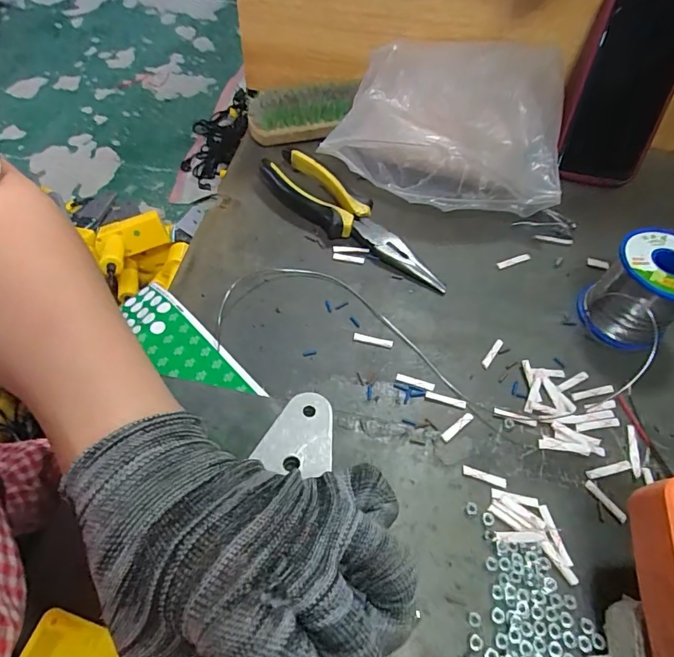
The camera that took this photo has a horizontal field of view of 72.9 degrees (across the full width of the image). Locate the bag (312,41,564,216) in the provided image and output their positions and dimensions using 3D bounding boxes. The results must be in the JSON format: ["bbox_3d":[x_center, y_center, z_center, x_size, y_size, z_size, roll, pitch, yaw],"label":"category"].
[{"bbox_3d":[0.101,-0.187,0.423,0.203,0.090,0.141,10,55,3],"label":"bag"}]

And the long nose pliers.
[{"bbox_3d":[0.012,-0.093,0.391,0.189,0.024,0.044,40,62,21],"label":"long nose pliers"}]

